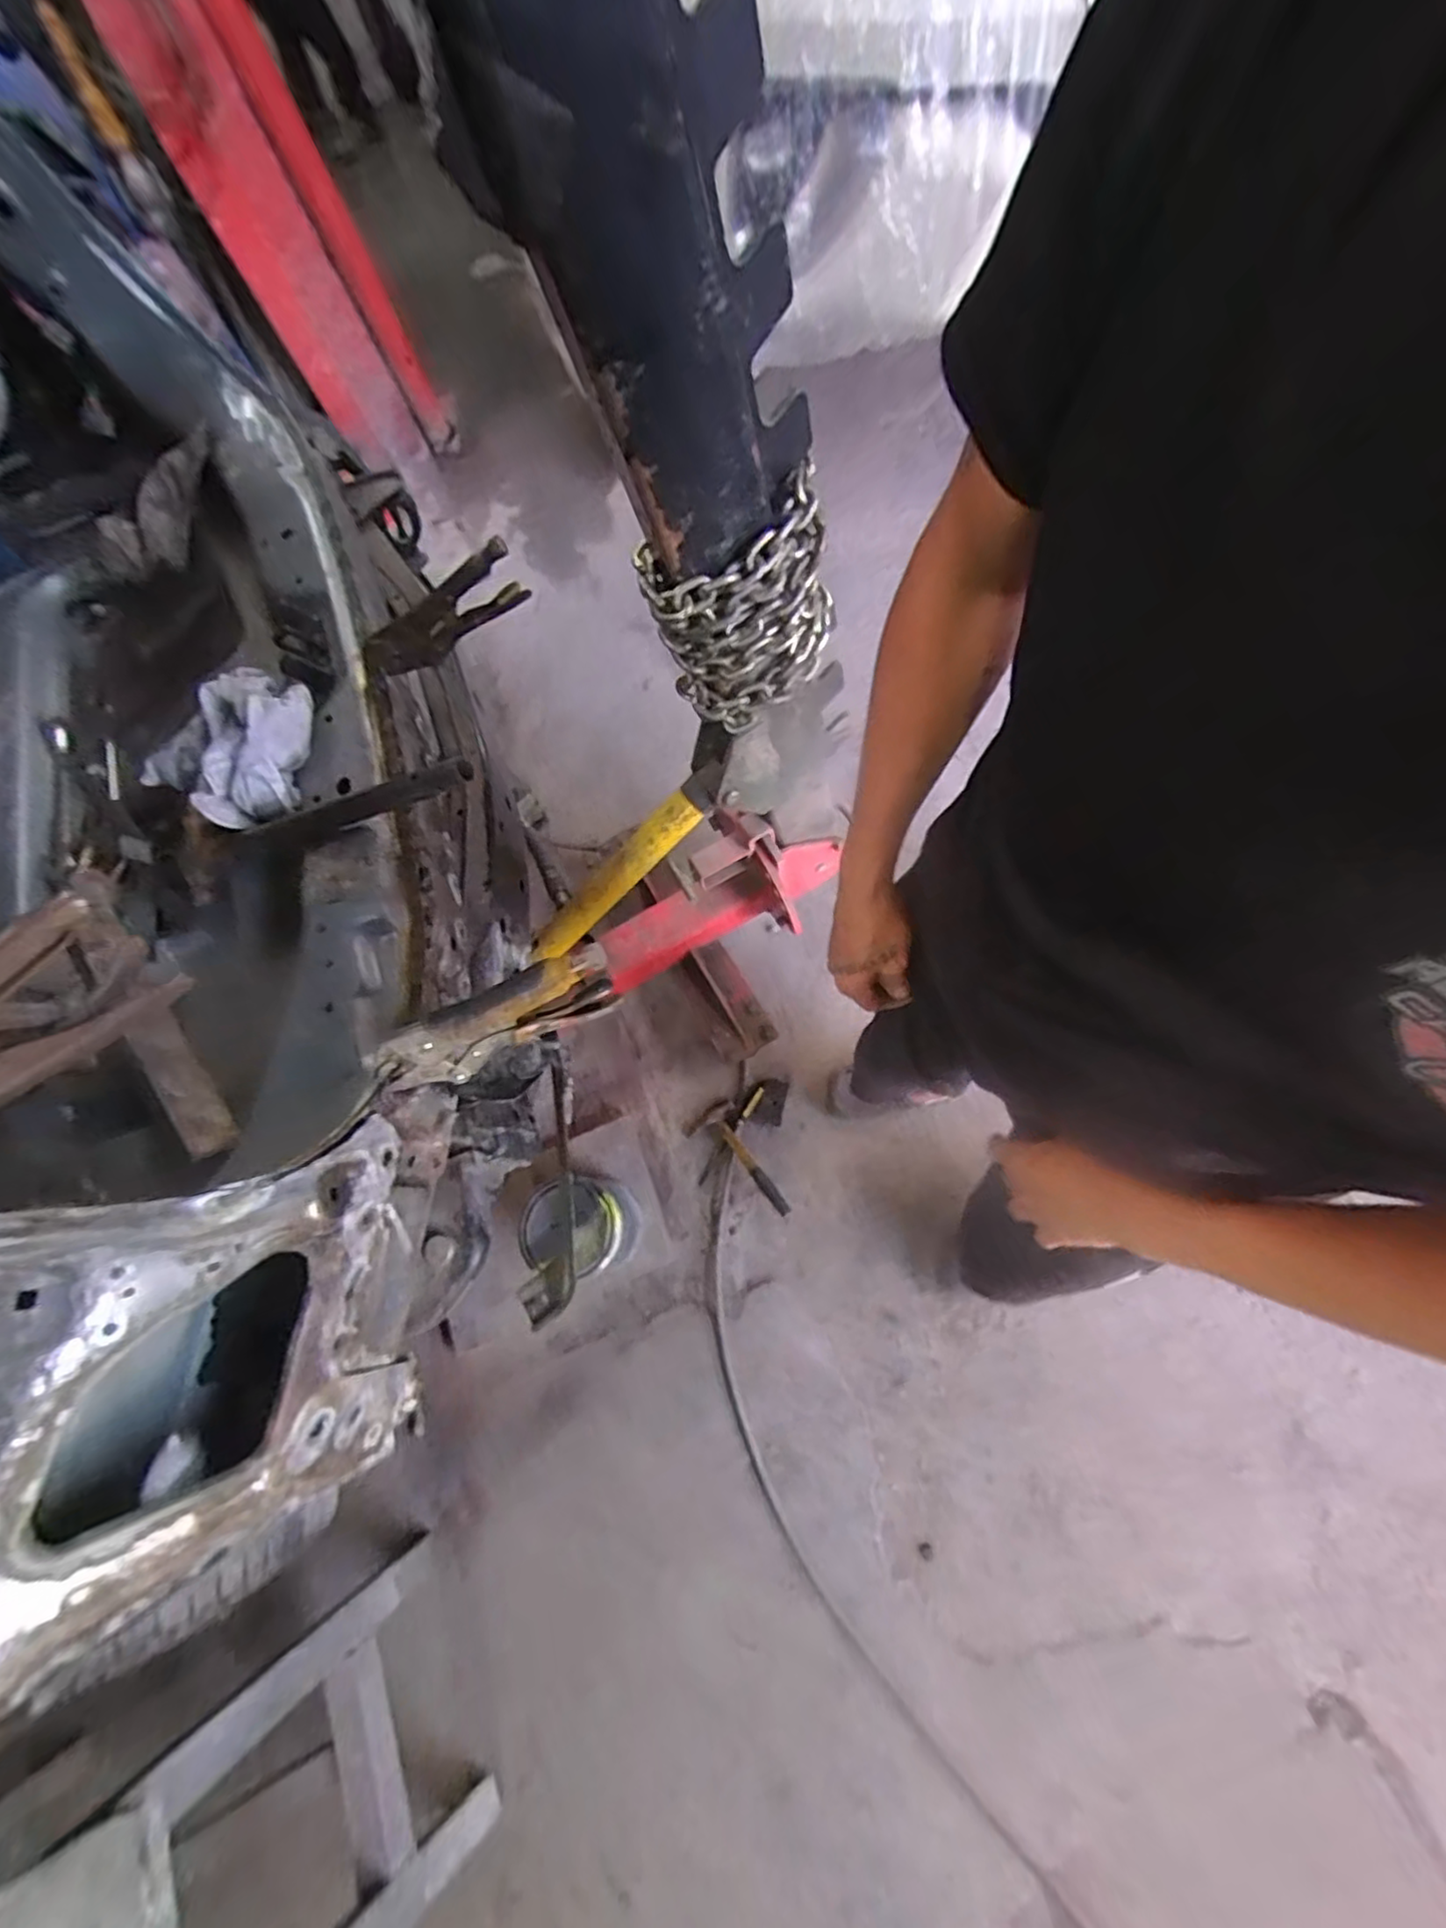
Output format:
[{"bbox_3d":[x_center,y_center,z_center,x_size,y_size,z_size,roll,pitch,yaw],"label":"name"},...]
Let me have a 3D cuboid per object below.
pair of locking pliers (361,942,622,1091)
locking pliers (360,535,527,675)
[{"bbox_3d":[-0.182,0.049,0.511,0.233,0.055,0.041,-25,69,16],"label":"pair of locking pliers"},{"bbox_3d":[-0.278,-0.343,0.671,0.208,0.060,0.027,-20,67,25],"label":"locking pliers"}]

